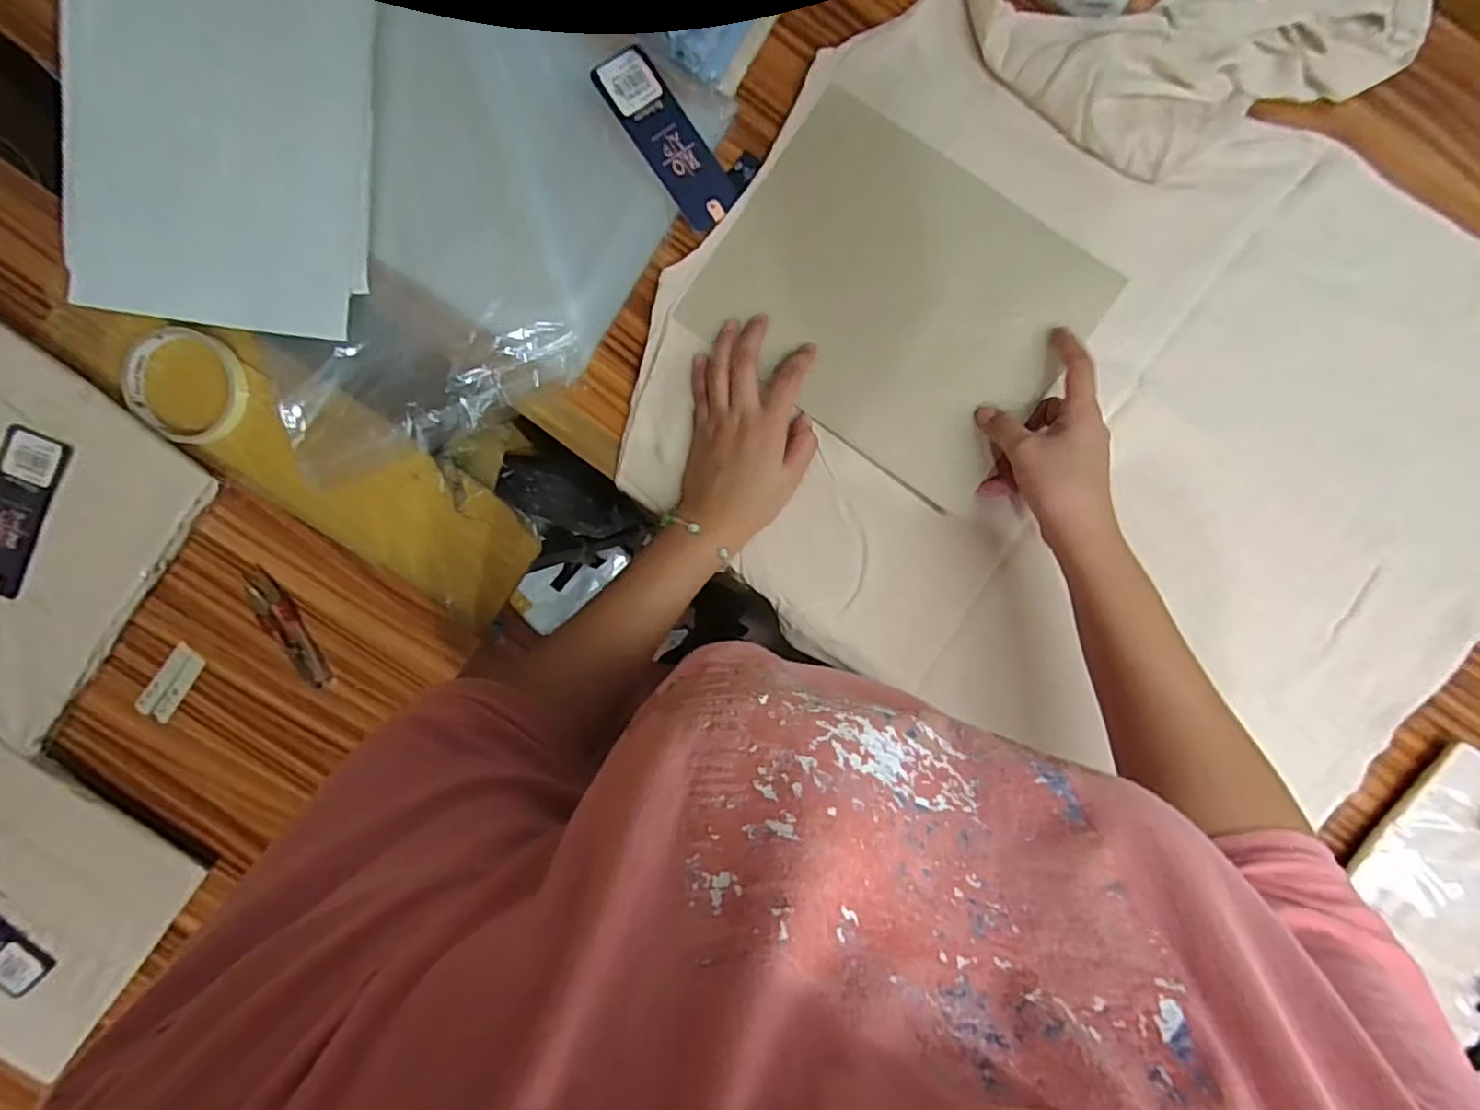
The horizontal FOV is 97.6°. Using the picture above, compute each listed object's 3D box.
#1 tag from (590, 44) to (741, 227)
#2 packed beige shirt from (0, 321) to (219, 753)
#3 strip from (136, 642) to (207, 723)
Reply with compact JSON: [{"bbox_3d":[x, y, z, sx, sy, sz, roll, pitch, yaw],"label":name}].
[{"bbox_3d":[-0.050,-0.289,0.452,0.045,0.008,0.119,-40,105,-13],"label":"tag"},{"bbox_3d":[-0.543,-0.018,0.476,0.214,0.033,0.256,34,93,-1],"label":"packed beige shirt"},{"bbox_3d":[-0.441,0.100,0.501,0.027,0.004,0.063,34,93,-1],"label":"strip"}]

